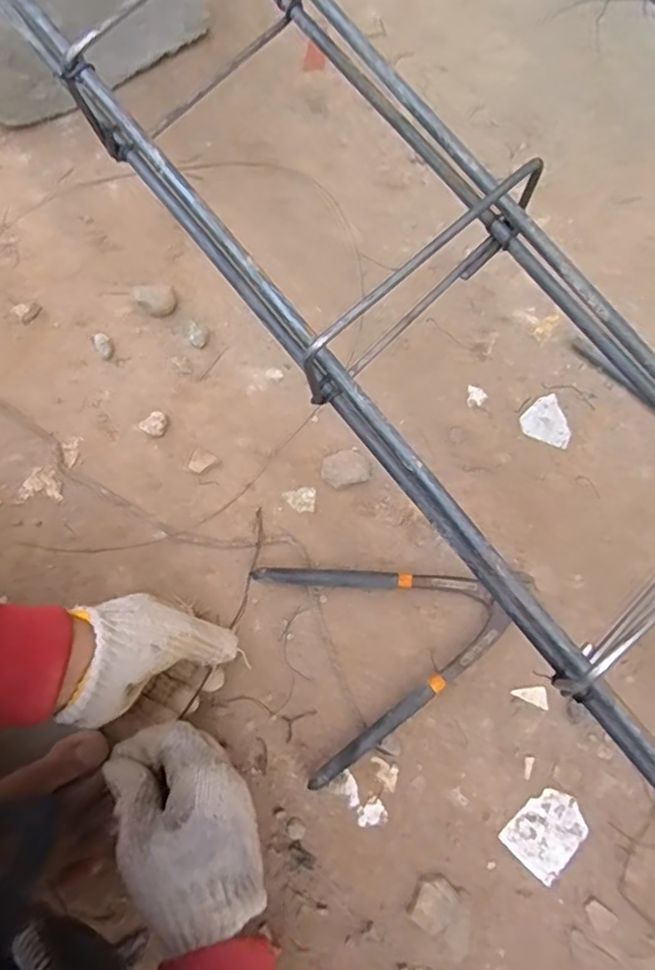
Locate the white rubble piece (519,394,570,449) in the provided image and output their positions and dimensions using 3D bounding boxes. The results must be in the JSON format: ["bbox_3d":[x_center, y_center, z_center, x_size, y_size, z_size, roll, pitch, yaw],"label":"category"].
[{"bbox_3d":[0.186,-0.052,0.539,0.037,0.004,0.047,-16,81,-4],"label":"white rubble piece"}]

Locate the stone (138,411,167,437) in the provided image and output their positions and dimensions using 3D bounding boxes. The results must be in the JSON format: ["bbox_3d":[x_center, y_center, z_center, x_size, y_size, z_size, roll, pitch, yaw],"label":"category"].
[{"bbox_3d":[-0.146,-0.051,0.529,0.020,0.004,0.022,0,80,-1],"label":"stone"}]

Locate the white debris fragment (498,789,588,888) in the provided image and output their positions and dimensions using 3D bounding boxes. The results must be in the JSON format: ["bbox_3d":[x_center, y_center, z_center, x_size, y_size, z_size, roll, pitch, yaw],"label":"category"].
[{"bbox_3d":[0.166,0.262,0.473,0.048,0.005,0.059,42,82,6],"label":"white debris fragment"}]

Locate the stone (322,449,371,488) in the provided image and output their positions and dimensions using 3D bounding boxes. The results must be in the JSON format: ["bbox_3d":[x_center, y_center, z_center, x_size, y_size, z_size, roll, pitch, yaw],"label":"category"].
[{"bbox_3d":[0.014,-0.015,0.521,0.039,0.015,0.029,-16,81,-4],"label":"stone"}]

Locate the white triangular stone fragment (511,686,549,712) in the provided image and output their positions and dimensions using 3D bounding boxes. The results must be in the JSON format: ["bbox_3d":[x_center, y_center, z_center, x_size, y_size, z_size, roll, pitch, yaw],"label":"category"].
[{"bbox_3d":[0.161,0.165,0.493,0.031,0.004,0.016,25,80,3],"label":"white triangular stone fragment"}]

